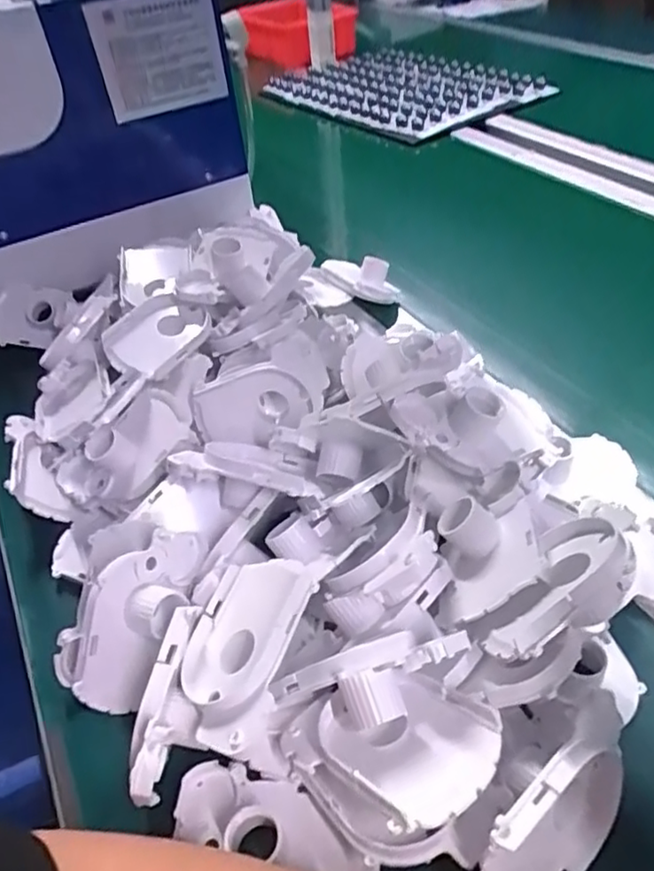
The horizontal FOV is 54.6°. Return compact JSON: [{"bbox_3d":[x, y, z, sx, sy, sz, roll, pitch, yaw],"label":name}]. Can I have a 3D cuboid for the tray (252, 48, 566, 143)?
[{"bbox_3d":[0.124,-0.632,1.151,0.319,0.044,0.458,-33,49,-25],"label":"tray"}]

